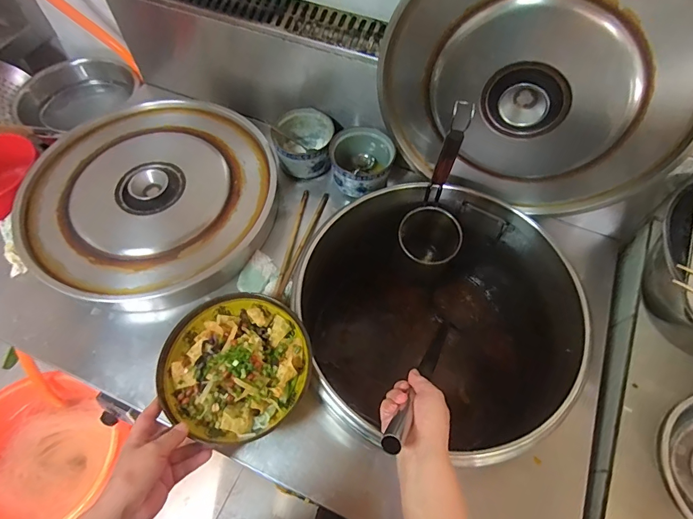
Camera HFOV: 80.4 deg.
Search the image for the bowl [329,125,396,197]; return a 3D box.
[{"bbox_3d":[0.030,-0.194,0.817,0.117,0.092,0.125,1,62,-1],"label":"bowl"}]

